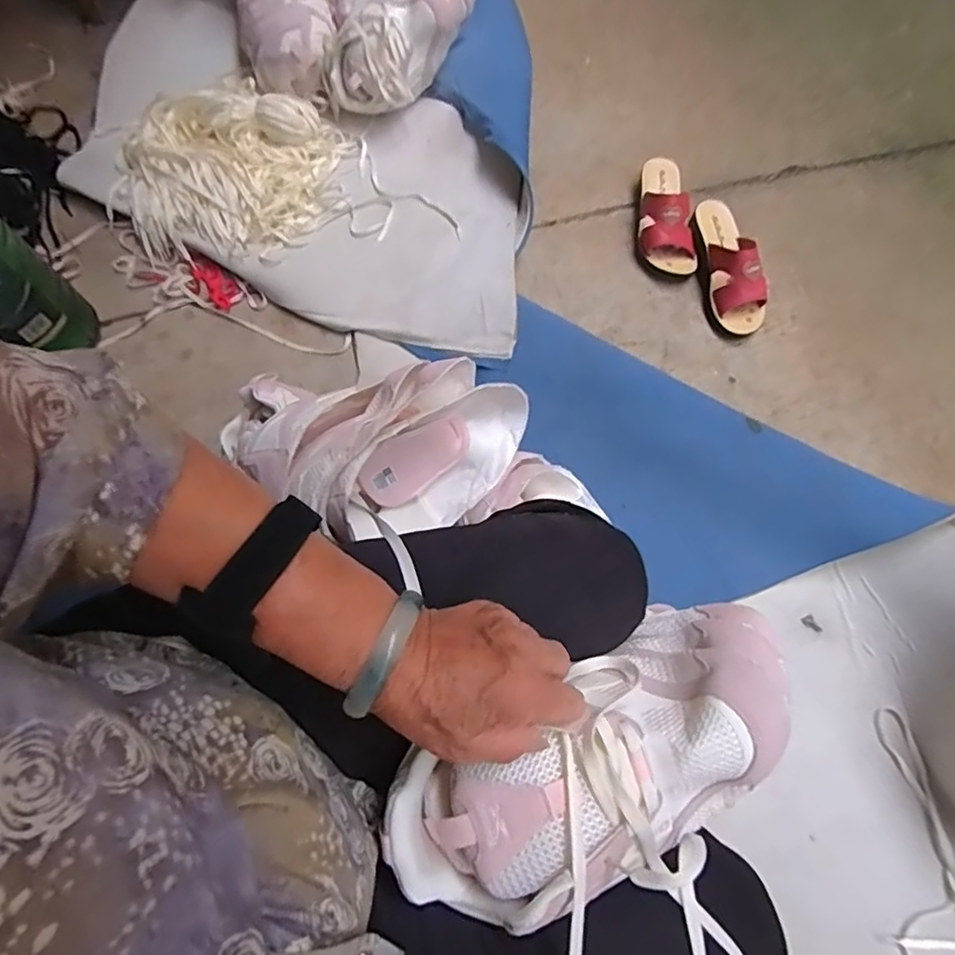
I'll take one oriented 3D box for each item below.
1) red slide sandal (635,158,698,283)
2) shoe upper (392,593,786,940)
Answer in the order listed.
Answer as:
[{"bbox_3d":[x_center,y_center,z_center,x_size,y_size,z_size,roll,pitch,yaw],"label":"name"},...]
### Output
[{"bbox_3d":[0.310,-0.437,0.972,0.091,0.068,0.220,1,71,-1],"label":"red slide sandal"},{"bbox_3d":[0.074,0.169,0.359,0.258,0.098,0.115,-28,74,-12],"label":"shoe upper"}]

